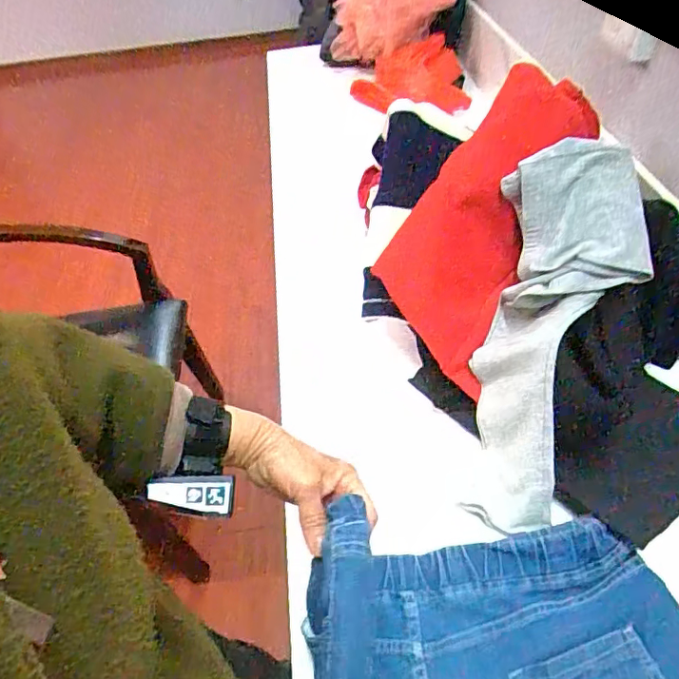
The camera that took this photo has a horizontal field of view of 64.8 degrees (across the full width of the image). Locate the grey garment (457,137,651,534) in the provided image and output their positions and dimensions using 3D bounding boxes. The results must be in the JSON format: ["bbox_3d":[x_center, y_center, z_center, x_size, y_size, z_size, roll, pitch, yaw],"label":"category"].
[{"bbox_3d":[0.207,-0.004,0.528,0.142,0.085,0.391,13,90,14],"label":"grey garment"}]

